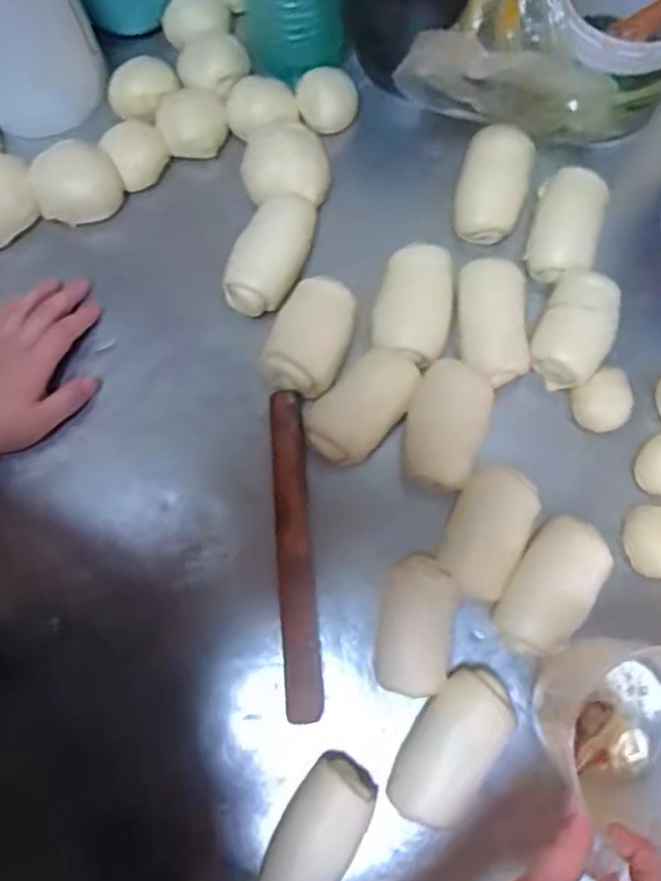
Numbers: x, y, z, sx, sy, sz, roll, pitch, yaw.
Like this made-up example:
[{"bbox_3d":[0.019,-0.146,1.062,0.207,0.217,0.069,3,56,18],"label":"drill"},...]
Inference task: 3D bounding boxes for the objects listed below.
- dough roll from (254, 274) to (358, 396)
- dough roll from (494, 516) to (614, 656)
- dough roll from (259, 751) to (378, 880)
[{"bbox_3d":[-0.015,-0.082,0.549,0.057,0.037,0.094,26,78,8],"label":"dough roll"},{"bbox_3d":[0.161,0.107,0.506,0.055,0.036,0.101,33,79,9],"label":"dough roll"},{"bbox_3d":[-0.012,0.274,0.474,0.050,0.050,0.103,30,79,9],"label":"dough roll"}]

